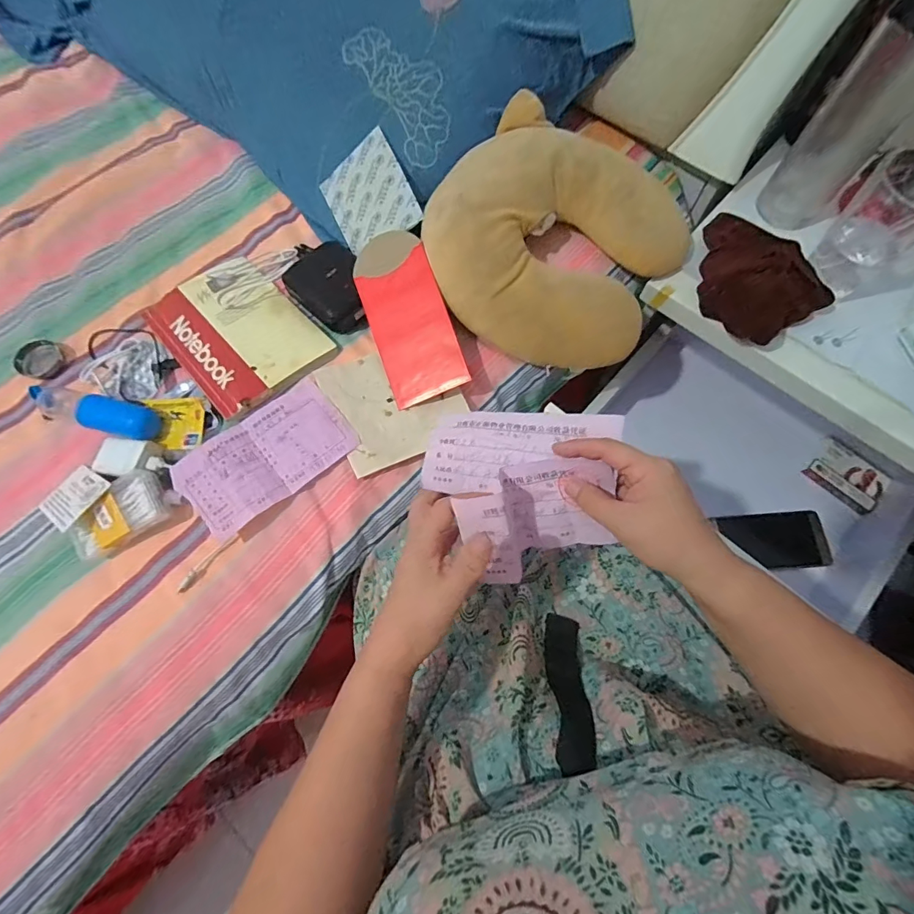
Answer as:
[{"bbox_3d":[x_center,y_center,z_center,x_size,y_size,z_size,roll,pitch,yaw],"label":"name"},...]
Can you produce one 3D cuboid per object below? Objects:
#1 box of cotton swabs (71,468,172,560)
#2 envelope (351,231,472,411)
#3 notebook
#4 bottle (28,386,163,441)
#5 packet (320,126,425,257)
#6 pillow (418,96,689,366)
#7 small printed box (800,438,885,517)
[{"bbox_3d":[-0.321,0.052,0.425,0.080,0.031,0.058,-27,72,-9],"label":"box of cotton swabs"},{"bbox_3d":[-0.054,-0.152,0.486,0.085,0.010,0.182,-21,86,12],"label":"envelope"},{"bbox_3d":[-0.246,-0.144,0.504,0.138,0.018,0.199,-41,75,-13],"label":"notebook"},{"bbox_3d":[-0.378,-0.047,0.462,0.142,0.030,0.037,13,71,5],"label":"bottle"},{"bbox_3d":[-0.101,-0.295,0.516,0.099,0.004,0.124,-29,81,25],"label":"packet"},{"bbox_3d":[0.110,-0.242,0.488,0.251,0.102,0.260,0,70,1],"label":"pillow"},{"bbox_3d":[0.539,0.024,0.616,0.091,0.022,0.071,42,76,14],"label":"small printed box"}]

